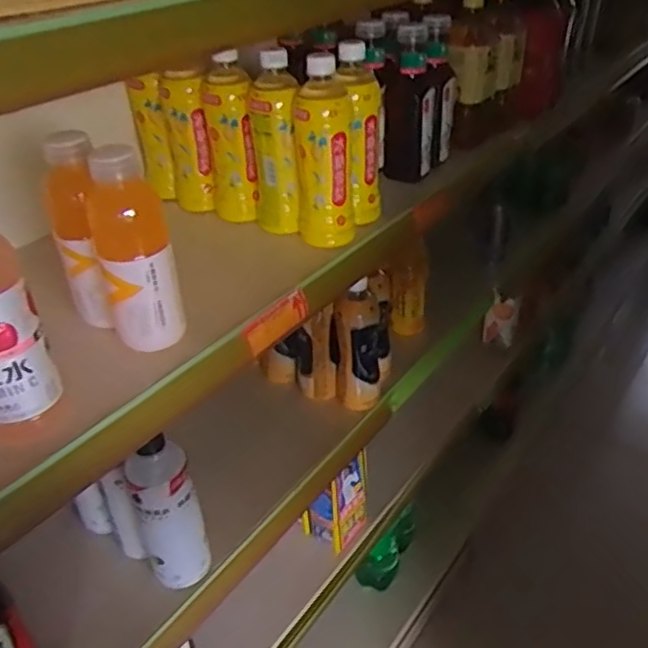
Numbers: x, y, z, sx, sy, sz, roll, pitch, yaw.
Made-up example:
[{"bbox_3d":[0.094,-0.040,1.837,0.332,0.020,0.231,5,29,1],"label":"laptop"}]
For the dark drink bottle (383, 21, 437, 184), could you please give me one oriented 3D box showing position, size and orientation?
[{"bbox_3d":[0.117,-0.300,0.881,0.067,0.198,0.069,2,36,6],"label":"dark drink bottle"}]

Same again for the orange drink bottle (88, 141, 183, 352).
[{"bbox_3d":[-0.167,-0.061,0.566,0.065,0.177,0.061,-13,37,-14],"label":"orange drink bottle"}]

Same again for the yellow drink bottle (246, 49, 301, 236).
[{"bbox_3d":[-0.057,-0.203,0.749,0.056,0.212,0.055,-4,36,-2],"label":"yellow drink bottle"}]

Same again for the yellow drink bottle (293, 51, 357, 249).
[{"bbox_3d":[0.001,-0.192,0.728,0.067,0.205,0.074,-4,36,-2],"label":"yellow drink bottle"}]

